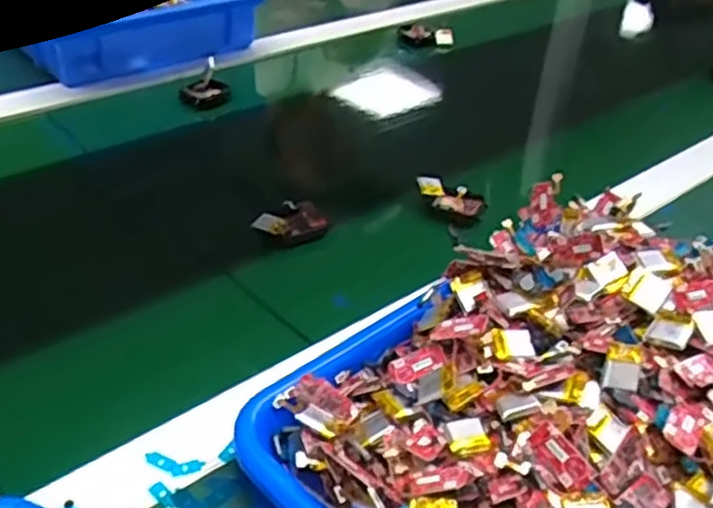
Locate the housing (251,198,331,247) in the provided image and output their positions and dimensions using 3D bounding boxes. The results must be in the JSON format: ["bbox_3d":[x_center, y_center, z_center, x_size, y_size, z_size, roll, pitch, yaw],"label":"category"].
[{"bbox_3d":[-0.051,-0.023,0.552,0.052,0.016,0.035,-18,43,-27],"label":"housing"}]

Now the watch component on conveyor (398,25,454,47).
[{"bbox_3d":[0.087,-0.274,0.913,0.070,0.021,0.024,14,38,10],"label":"watch component on conveyor"}]

